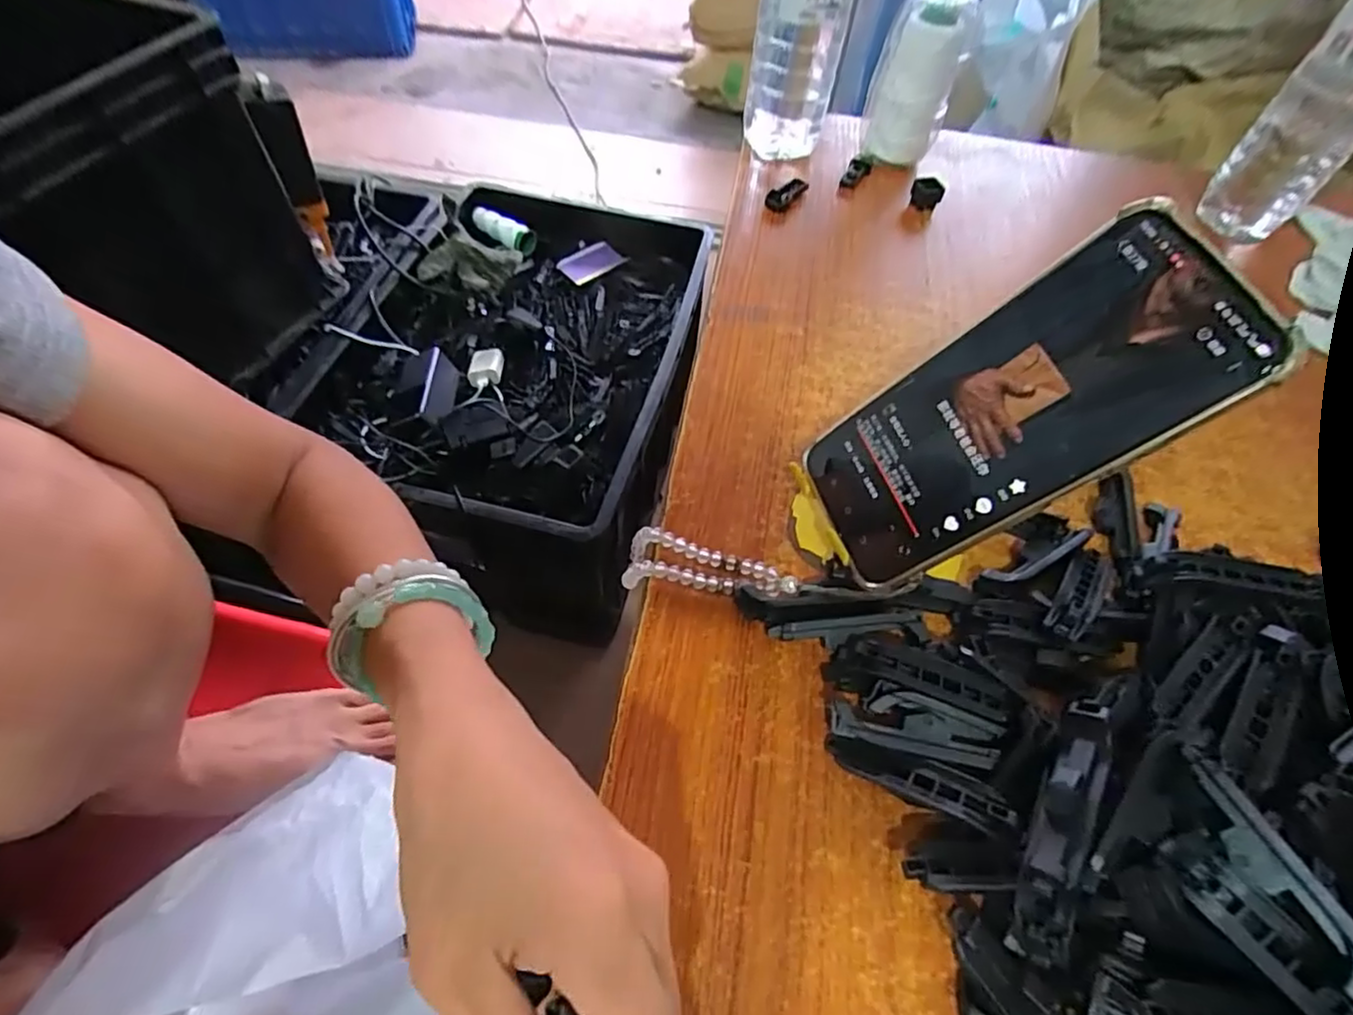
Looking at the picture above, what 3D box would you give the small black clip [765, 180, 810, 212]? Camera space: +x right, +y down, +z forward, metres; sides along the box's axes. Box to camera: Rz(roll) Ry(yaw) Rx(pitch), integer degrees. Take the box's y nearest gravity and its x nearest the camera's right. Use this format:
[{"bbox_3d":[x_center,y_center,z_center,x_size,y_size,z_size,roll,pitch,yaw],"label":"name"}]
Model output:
[{"bbox_3d":[0.089,-0.252,0.507,0.014,0.017,0.043,39,62,22],"label":"small black clip"}]

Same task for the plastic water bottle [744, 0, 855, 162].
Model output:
[{"bbox_3d":[0.098,-0.383,0.477,0.070,0.209,0.078,11,56,5],"label":"plastic water bottle"}]

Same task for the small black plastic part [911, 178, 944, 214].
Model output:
[{"bbox_3d":[0.204,-0.257,0.513,0.024,0.019,0.015,33,60,19],"label":"small black plastic part"}]

